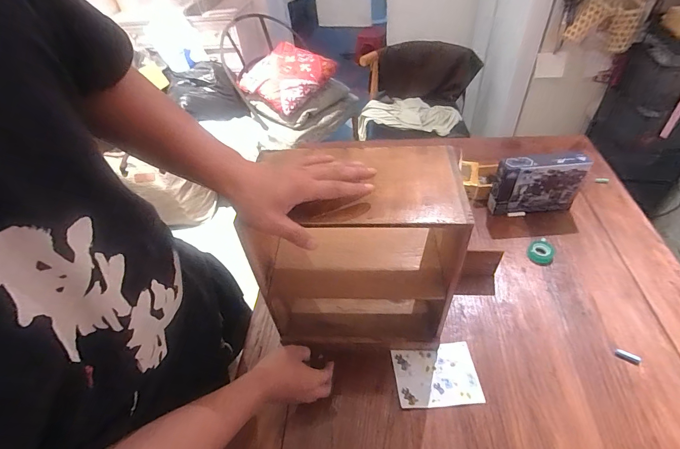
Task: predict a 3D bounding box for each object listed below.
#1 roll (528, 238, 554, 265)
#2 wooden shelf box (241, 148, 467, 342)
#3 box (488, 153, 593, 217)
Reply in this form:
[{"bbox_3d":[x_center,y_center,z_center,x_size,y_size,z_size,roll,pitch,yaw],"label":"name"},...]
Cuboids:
[{"bbox_3d":[0.448,0.062,0.778,0.055,0.014,0.054,-3,46,3],"label":"roll"},{"bbox_3d":[0.027,0.063,0.593,0.294,0.339,0.152,-2,46,4],"label":"wooden shelf box"},{"bbox_3d":[0.465,-0.096,0.832,0.194,0.146,0.055,-2,46,3],"label":"box"}]

